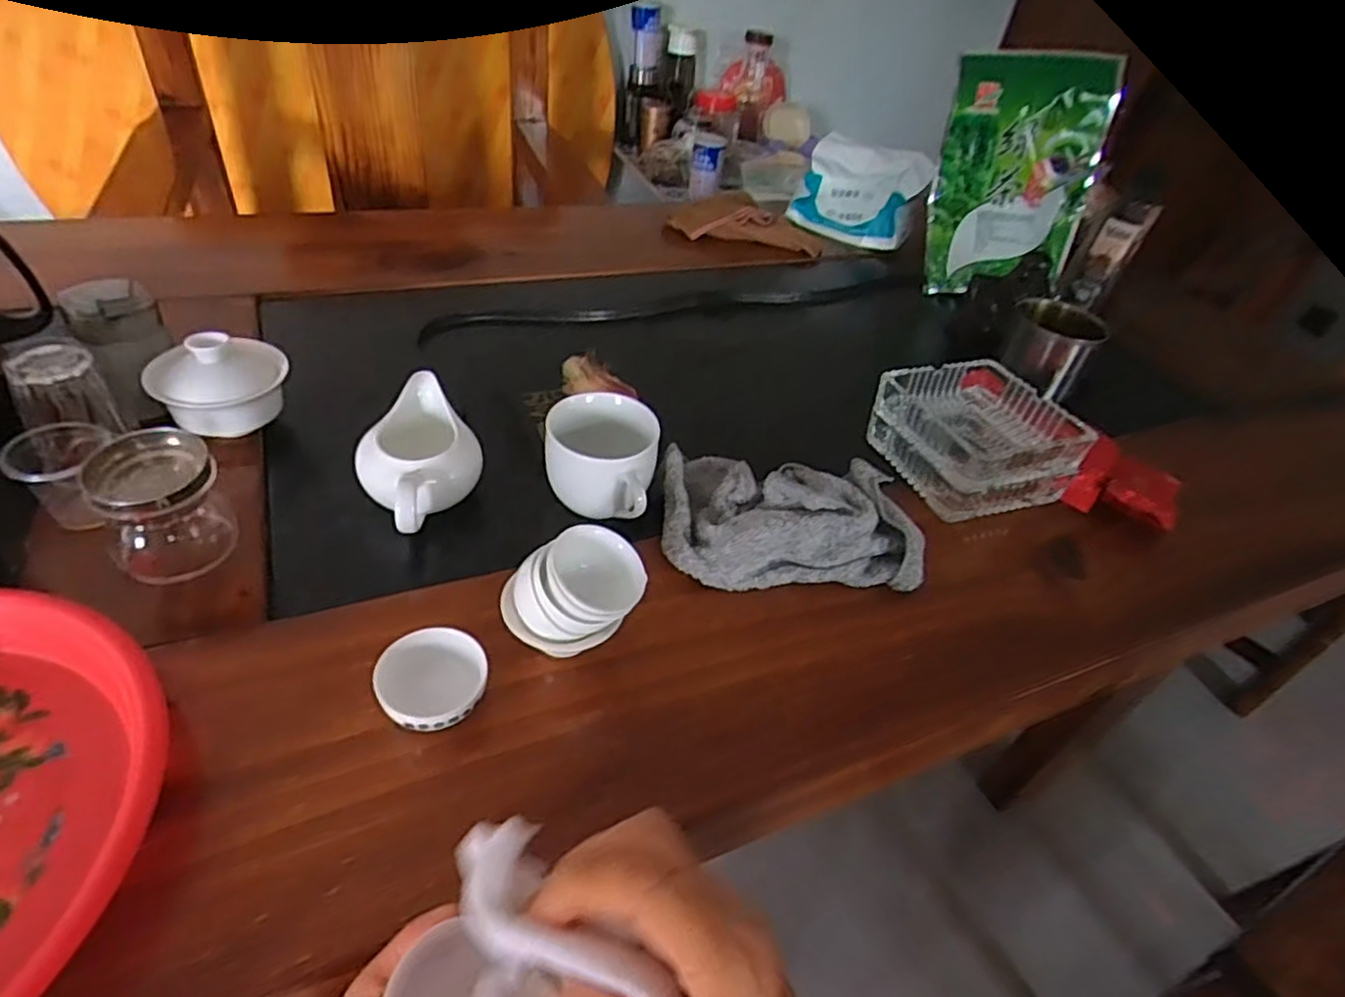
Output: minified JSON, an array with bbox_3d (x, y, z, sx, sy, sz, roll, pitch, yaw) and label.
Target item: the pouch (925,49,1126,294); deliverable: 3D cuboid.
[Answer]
[{"bbox_3d":[0.397,-0.367,0.808,0.170,0.242,0.049,4,24,6],"label":"pouch"}]

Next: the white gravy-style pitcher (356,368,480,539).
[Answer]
[{"bbox_3d":[-0.168,-0.018,0.477,0.076,0.078,0.113,-12,43,-23],"label":"white gravy-style pitcher"}]

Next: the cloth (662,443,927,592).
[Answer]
[{"bbox_3d":[0.081,0.010,0.494,0.173,0.050,0.113,3,43,-9],"label":"cloth"}]

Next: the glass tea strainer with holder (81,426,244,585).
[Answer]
[{"bbox_3d":[-0.295,0.005,0.410,0.061,0.067,0.058,-25,53,-32],"label":"glass tea strainer with holder"}]

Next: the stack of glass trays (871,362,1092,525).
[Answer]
[{"bbox_3d":[0.238,-0.051,0.566,0.118,0.065,0.127,-12,47,-23],"label":"stack of glass trays"}]

